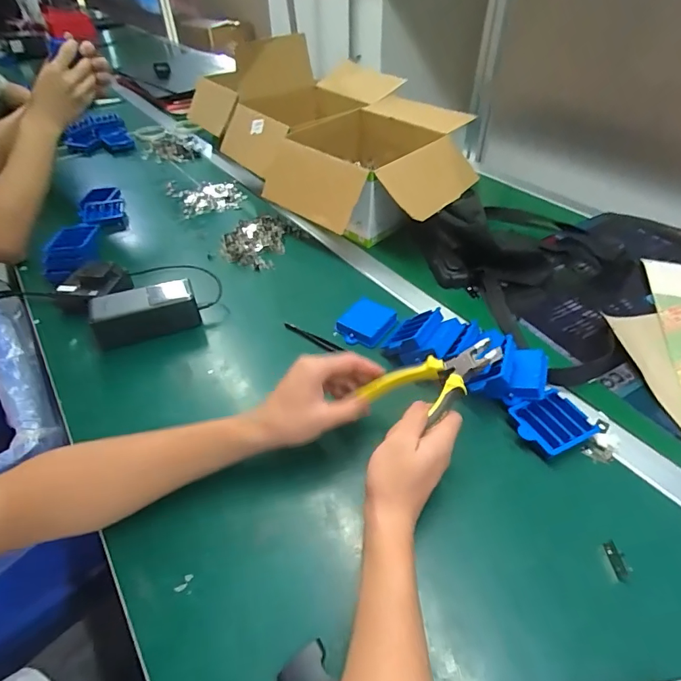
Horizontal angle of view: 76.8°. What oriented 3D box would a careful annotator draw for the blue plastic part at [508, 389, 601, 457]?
[{"bbox_3d":[0.224,0.090,0.459,0.079,0.016,0.063,-18,47,-16],"label":"blue plastic part"}]

